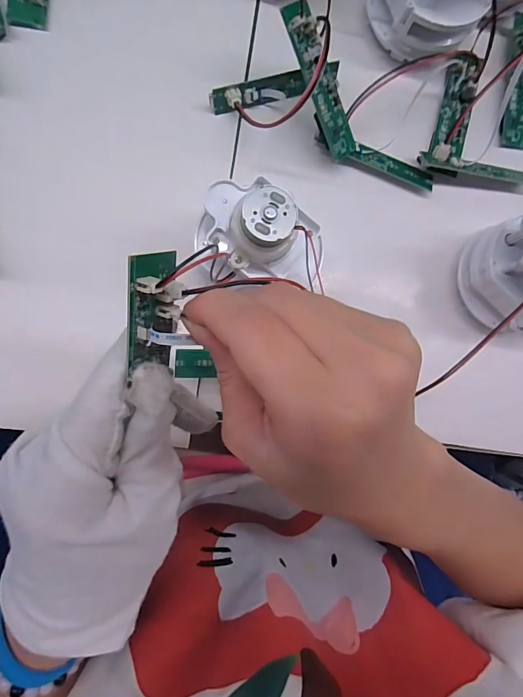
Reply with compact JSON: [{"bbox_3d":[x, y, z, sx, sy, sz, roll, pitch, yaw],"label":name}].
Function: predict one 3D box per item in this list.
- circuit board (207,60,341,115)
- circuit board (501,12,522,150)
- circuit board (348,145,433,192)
[{"bbox_3d":[0.009,-0.162,0.249,0.082,0.014,0.010,-18,49,-5],"label":"circuit board"},{"bbox_3d":[0.178,-0.182,0.272,0.023,0.007,0.085,1,95,-9],"label":"circuit board"},{"bbox_3d":[0.087,-0.120,0.262,0.058,0.004,0.014,18,86,-6],"label":"circuit board"}]

